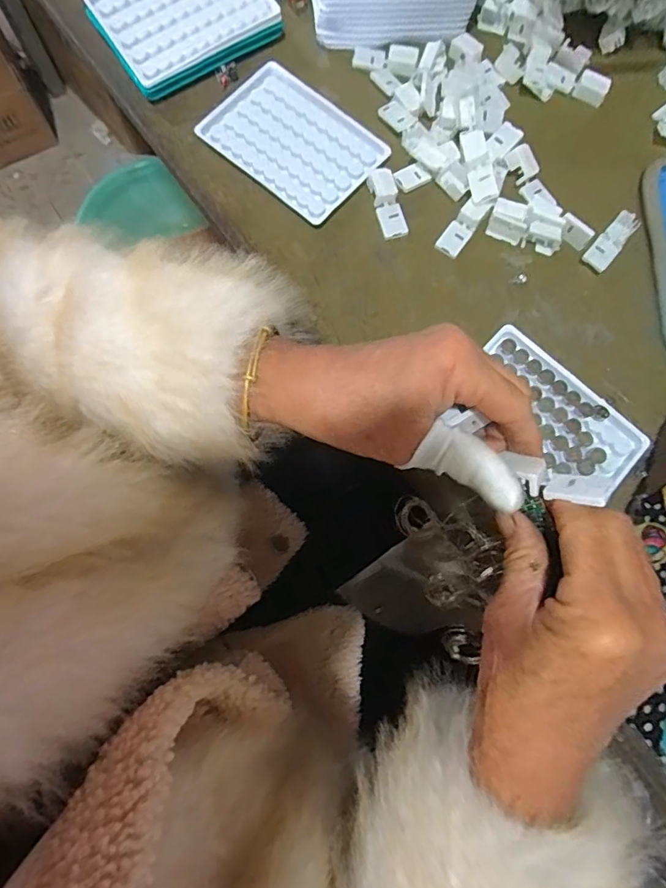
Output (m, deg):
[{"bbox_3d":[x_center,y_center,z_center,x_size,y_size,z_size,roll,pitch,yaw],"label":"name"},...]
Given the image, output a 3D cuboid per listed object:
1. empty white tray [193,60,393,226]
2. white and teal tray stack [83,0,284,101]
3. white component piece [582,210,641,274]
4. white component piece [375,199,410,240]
[{"bbox_3d":[-0.030,-0.246,0.391,0.133,0.006,0.100,41,82,8],"label":"empty white tray"},{"bbox_3d":[-0.122,-0.351,0.399,0.133,0.029,0.093,-35,80,-6],"label":"white and teal tray stack"},{"bbox_3d":[0.220,-0.160,0.380,0.020,0.005,0.056,41,82,8],"label":"white component piece"},{"bbox_3d":[0.046,-0.176,0.381,0.021,0.004,0.029,-17,79,-2],"label":"white component piece"}]

